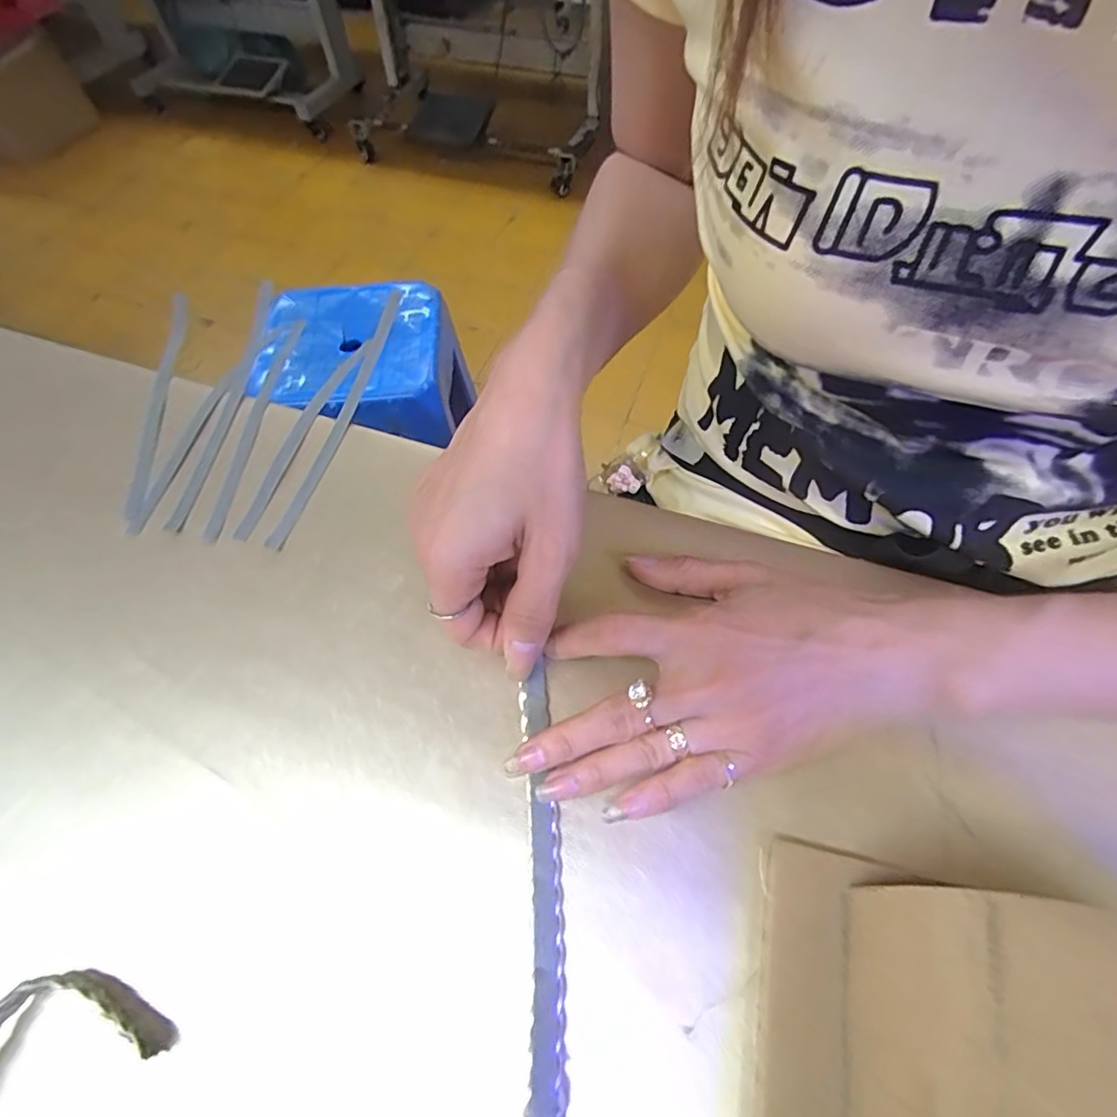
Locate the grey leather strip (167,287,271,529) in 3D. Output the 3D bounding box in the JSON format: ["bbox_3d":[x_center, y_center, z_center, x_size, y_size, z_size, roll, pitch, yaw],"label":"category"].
[{"bbox_3d":[-0.202,-0.102,0.346,0.013,0.005,0.201,4,61,-7],"label":"grey leather strip"}]

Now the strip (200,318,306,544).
[{"bbox_3d":[-0.181,-0.085,0.335,0.010,0.004,0.172,4,61,-1],"label":"strip"}]

